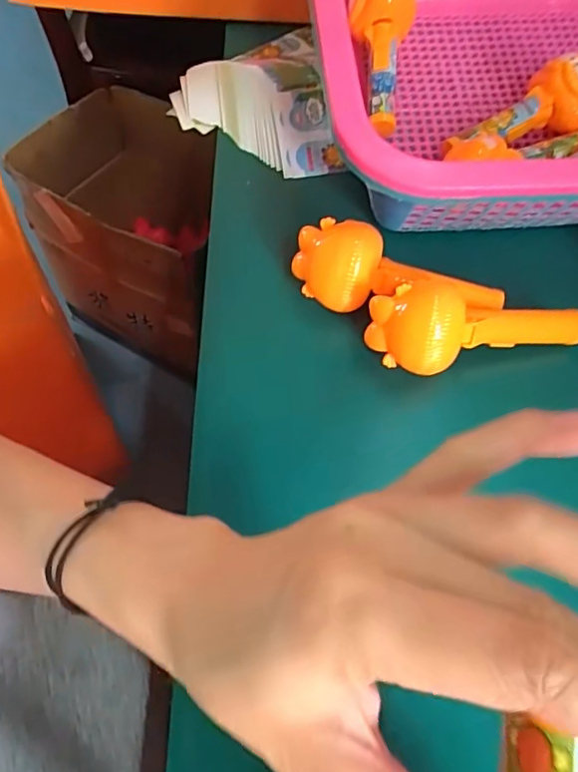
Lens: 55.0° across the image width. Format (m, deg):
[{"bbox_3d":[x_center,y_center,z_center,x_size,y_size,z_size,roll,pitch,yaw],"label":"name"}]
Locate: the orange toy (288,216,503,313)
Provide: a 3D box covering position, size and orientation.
[{"bbox_3d":[0.059,-0.055,0.310,0.115,0.046,0.033,16,60,8],"label":"orange toy"}]

